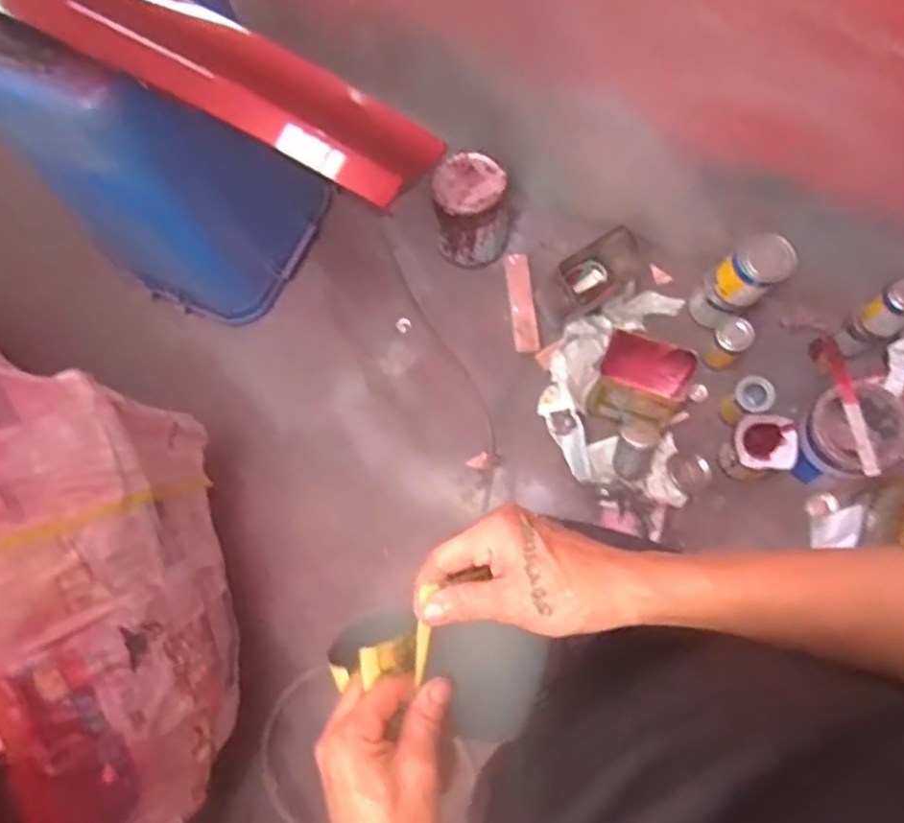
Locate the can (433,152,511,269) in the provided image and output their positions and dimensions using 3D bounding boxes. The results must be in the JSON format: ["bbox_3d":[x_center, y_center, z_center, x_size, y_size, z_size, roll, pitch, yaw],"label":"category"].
[{"bbox_3d":[0.044,-0.435,1.492,0.159,0.220,0.167,0,77,-1],"label":"can"}]

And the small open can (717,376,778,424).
[{"bbox_3d":[0.601,-0.023,1.404,0.080,0.110,0.073,0,75,1],"label":"small open can"}]

